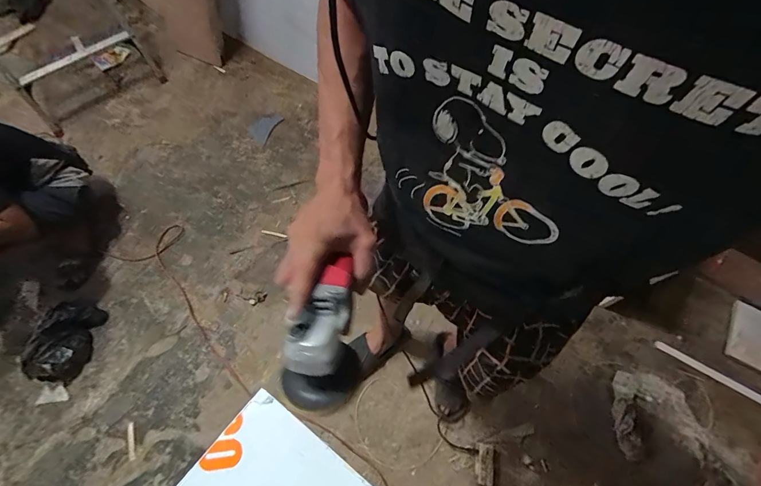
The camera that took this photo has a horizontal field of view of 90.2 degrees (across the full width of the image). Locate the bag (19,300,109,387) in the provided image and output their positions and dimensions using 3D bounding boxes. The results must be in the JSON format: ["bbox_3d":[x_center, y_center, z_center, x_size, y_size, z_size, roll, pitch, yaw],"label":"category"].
[{"bbox_3d":[-1.056,0.325,1.265,0.156,0.087,0.251,6,64,2],"label":"bag"}]

